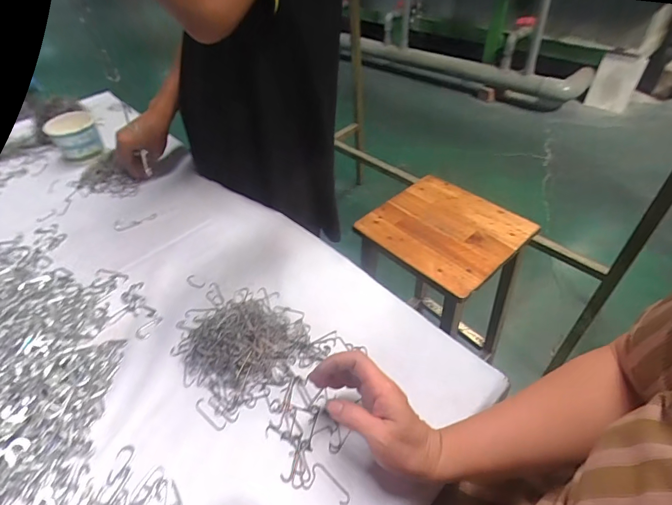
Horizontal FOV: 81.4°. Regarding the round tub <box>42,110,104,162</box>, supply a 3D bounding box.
[{"bbox_3d":[-0.549,-0.243,0.822,0.082,0.089,0.097,-35,52,-26],"label":"round tub"}]

